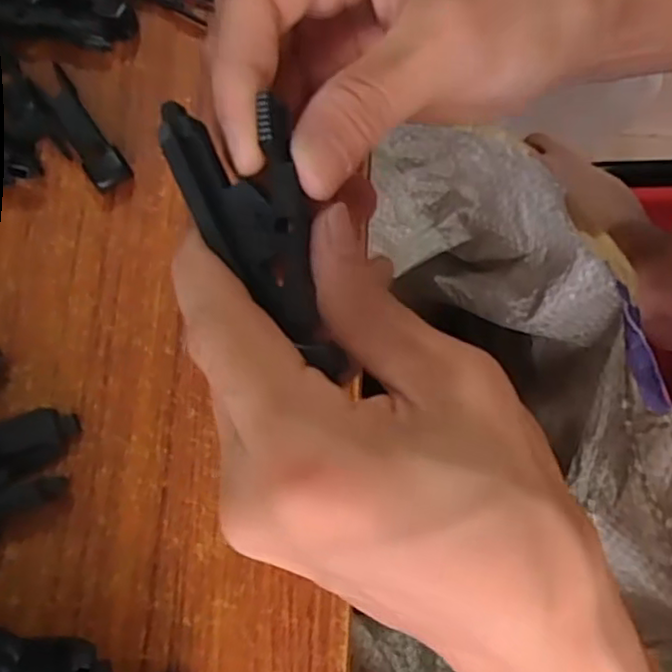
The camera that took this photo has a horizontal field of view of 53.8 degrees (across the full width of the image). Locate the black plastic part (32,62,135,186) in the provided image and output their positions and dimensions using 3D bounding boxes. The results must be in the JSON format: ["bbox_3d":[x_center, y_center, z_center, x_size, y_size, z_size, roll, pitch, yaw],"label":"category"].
[{"bbox_3d":[-0.093,-0.076,0.242,0.013,0.009,0.052,-34,81,-8],"label":"black plastic part"}]

